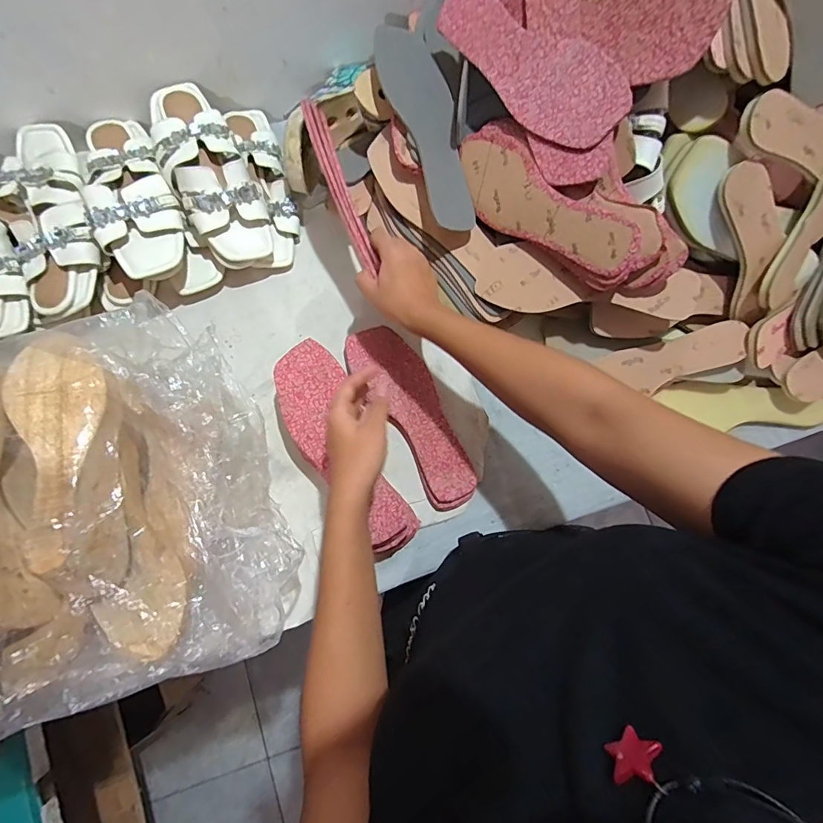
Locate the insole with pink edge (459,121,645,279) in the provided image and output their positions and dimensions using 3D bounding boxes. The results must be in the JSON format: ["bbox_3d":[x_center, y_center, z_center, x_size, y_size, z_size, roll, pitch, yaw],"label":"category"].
[{"bbox_3d":[0.144,-0.231,0.509,0.011,0.090,0.240,-23,67,-47],"label":"insole with pink edge"}]

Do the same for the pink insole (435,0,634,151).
[{"bbox_3d":[0.118,-0.369,0.476,0.243,0.008,0.085,44,122,15],"label":"pink insole"}]

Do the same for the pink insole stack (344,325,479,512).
[{"bbox_3d":[0.003,0.002,0.571,0.081,0.016,0.249,-27,81,-6],"label":"pink insole stack"}]

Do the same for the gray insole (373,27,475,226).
[{"bbox_3d":[0.024,-0.337,0.533,0.083,0.010,0.247,-23,93,-27],"label":"gray insole"}]

